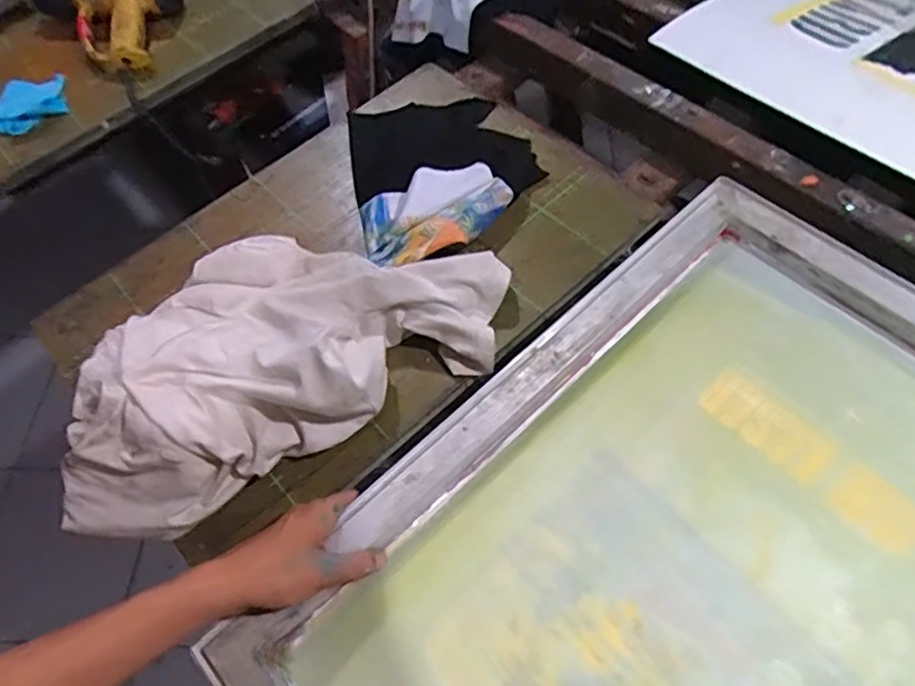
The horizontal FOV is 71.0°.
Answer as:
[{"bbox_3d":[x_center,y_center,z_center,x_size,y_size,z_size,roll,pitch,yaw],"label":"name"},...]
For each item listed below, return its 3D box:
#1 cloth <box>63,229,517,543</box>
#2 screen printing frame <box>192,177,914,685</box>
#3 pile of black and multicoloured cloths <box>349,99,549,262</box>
[{"bbox_3d":[-0.173,-0.013,0.615,0.446,0.084,0.241,-27,60,-11],"label":"cloth"},{"bbox_3d":[0.197,0.178,0.498,0.654,0.048,0.464,-40,64,-18],"label":"screen printing frame"},{"bbox_3d":[-0.014,-0.207,0.751,0.212,0.042,0.268,-13,58,-3],"label":"pile of black and multicoloured cloths"}]

